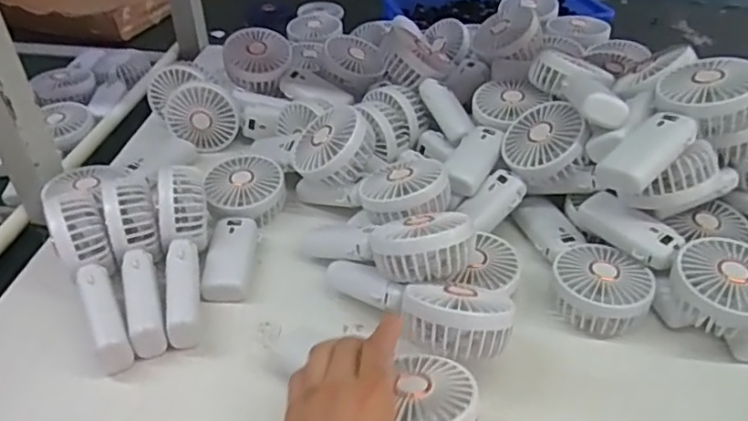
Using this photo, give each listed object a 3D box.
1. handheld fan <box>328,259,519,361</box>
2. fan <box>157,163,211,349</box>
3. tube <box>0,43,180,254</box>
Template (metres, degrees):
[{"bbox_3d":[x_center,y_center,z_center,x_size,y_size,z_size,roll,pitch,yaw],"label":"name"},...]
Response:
[{"bbox_3d":[0.036,0.072,0.508,0.081,0.039,0.167,-8,18,-35],"label":"handheld fan"},{"bbox_3d":[-0.175,0.035,0.567,0.040,0.070,0.185,-5,63,-8],"label":"fan"},{"bbox_3d":[-0.376,-0.072,0.780,0.025,0.028,0.602,5,40,6],"label":"tube"}]

